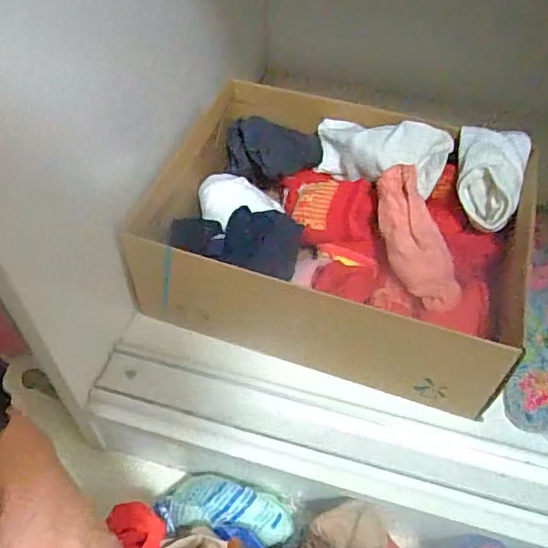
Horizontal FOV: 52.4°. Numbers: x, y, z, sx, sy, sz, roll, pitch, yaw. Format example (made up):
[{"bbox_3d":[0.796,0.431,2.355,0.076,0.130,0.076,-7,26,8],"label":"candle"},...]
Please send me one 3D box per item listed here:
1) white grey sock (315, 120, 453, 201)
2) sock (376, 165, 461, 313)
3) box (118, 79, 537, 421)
[{"bbox_3d":[0.100,-0.122,0.570,0.150,0.054,0.062,13,50,33],"label":"white grey sock"},{"bbox_3d":[0.128,-0.031,0.514,0.048,0.027,0.134,-19,86,-15],"label":"sock"},{"bbox_3d":[0.068,-0.046,0.547,0.336,0.119,0.261,15,53,11],"label":"box"}]

